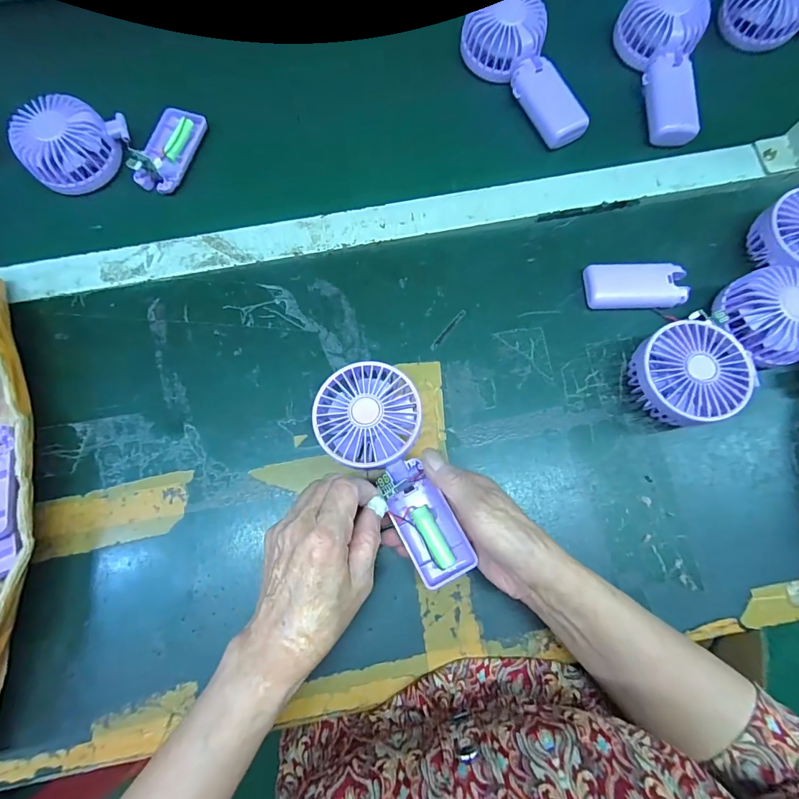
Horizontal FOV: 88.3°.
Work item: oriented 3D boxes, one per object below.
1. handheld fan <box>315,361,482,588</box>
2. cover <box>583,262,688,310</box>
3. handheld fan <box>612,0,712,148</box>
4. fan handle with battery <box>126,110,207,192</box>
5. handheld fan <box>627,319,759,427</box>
[{"bbox_3d":[-0.003,0.055,0.322,0.079,0.034,0.180,-27,84,-6],"label":"handheld fan"},{"bbox_3d":[0.223,-0.106,0.391,0.089,0.017,0.040,0,76,0],"label":"cover"},{"bbox_3d":[0.272,-0.349,0.425,0.080,0.047,0.169,7,76,2],"label":"handheld fan"},{"bbox_3d":[-0.238,-0.259,0.418,0.045,0.027,0.093,17,77,4],"label":"fan handle with battery"},{"bbox_3d":[0.245,-0.021,0.354,0.086,0.042,0.082,0,76,0],"label":"handheld fan"}]

